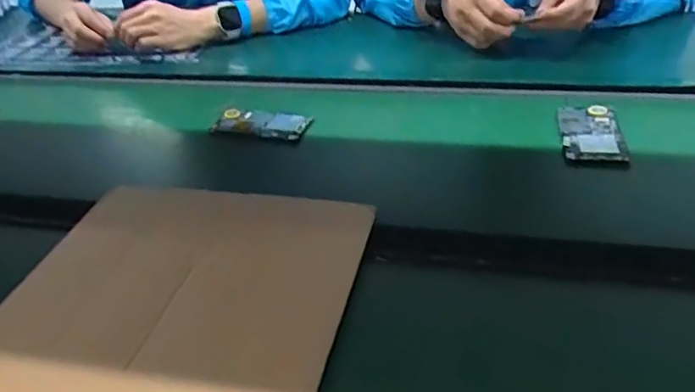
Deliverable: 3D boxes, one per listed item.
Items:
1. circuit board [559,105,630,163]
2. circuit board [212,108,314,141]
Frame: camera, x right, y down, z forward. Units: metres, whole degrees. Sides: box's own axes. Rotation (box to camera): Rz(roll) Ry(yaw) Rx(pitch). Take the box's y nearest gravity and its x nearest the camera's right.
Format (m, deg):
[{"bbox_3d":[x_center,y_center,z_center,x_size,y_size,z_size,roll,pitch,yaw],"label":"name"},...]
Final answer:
[{"bbox_3d":[0.280,-0.078,0.679,0.065,0.009,0.121,3,37,12],"label":"circuit board"},{"bbox_3d":[-0.108,-0.090,0.742,0.119,0.012,0.057,8,34,11],"label":"circuit board"}]

